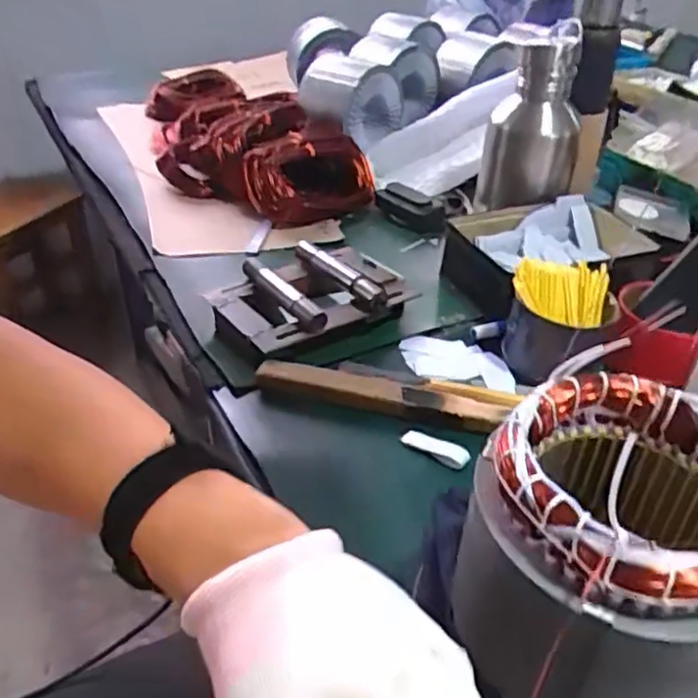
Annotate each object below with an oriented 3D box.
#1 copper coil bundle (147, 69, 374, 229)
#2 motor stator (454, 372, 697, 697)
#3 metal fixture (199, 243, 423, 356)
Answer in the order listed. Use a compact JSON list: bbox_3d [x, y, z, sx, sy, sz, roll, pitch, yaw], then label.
[{"bbox_3d":[-0.201,-0.349,1.082,0.229,0.092,0.564,-18,40,-23],"label":"copper coil bundle"},{"bbox_3d":[0.141,0.128,0.388,0.143,0.181,0.155,1,36,0],"label":"motor stator"},{"bbox_3d":[-0.041,-0.053,0.729,0.199,0.055,0.142,-26,44,-31],"label":"metal fixture"}]

